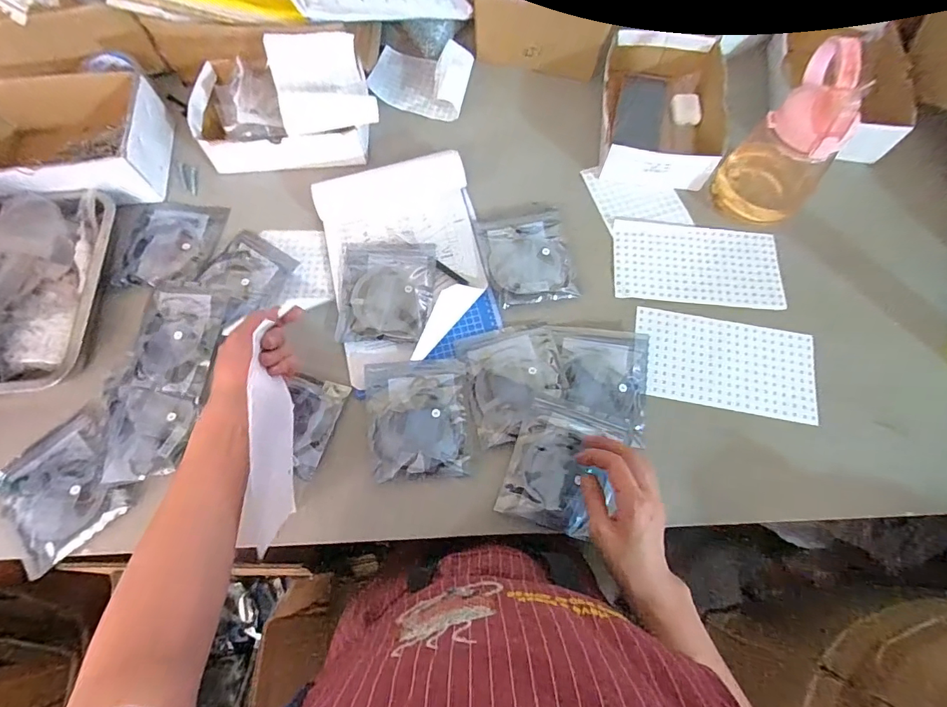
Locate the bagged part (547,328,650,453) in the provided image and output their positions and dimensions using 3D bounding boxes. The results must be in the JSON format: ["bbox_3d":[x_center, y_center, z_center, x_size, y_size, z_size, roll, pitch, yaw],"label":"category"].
[{"bbox_3d":[0.162,0.033,0.574,0.125,0.012,0.147,8,69,2],"label":"bagged part"}]

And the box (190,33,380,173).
[{"bbox_3d":[-0.280,-0.374,0.673,0.272,0.112,0.171,-5,69,-2],"label":"box"}]

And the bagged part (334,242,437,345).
[{"bbox_3d":[-0.120,-0.090,0.618,0.130,0.017,0.152,2,69,0],"label":"bagged part"}]

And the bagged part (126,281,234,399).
[{"bbox_3d":[-0.384,-0.021,0.583,0.110,0.018,0.148,5,77,10],"label":"bagged part"}]

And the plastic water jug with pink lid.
[{"bbox_3d":[0.419,-0.269,0.602,0.115,0.199,0.092,42,74,14],"label":"plastic water jug with pink lid"}]

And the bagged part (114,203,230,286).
[{"bbox_3d":[-0.443,-0.161,0.650,0.132,0.015,0.149,9,70,3],"label":"bagged part"}]

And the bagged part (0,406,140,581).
[{"bbox_3d":[-0.487,0.159,0.536,0.134,0.015,0.148,-39,75,-14],"label":"bagged part"}]

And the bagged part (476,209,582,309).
[{"bbox_3d":[0.079,-0.140,0.644,0.114,0.012,0.148,-9,70,-4],"label":"bagged part"}]

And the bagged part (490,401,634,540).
[{"bbox_3d":[0.106,0.136,0.534,0.121,0.015,0.139,19,70,6],"label":"bagged part"}]

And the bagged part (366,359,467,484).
[{"bbox_3d":[-0.068,0.079,0.561,0.124,0.008,0.146,-4,69,-2],"label":"bagged part"}]

